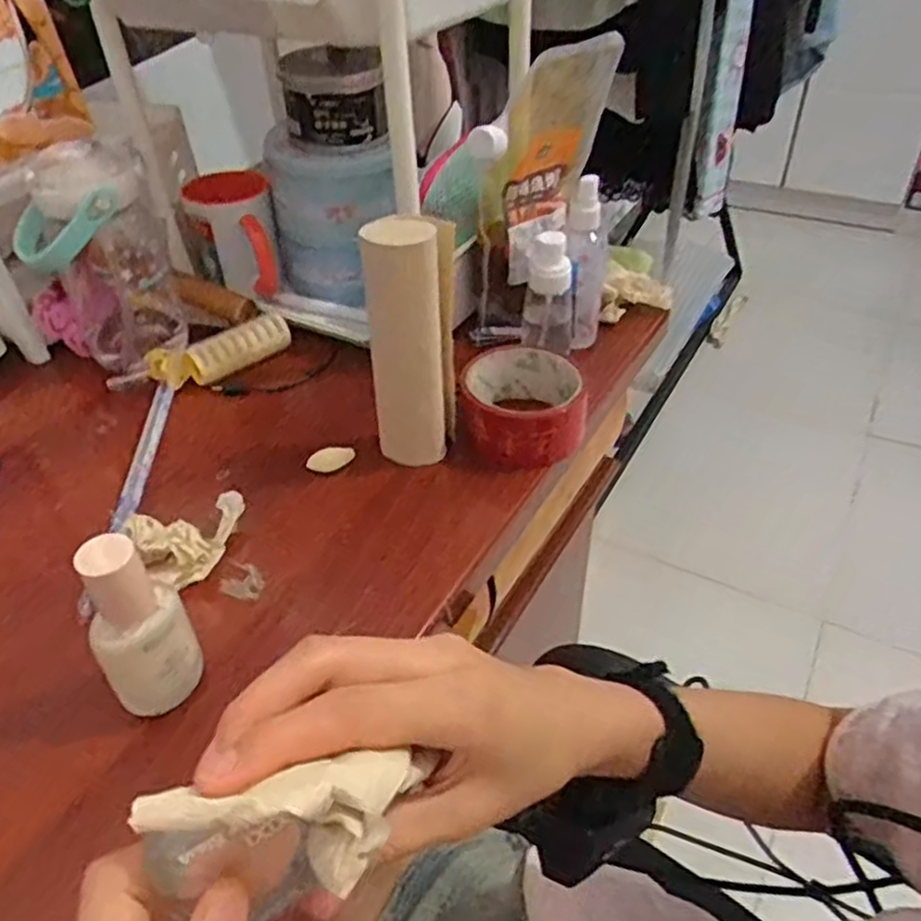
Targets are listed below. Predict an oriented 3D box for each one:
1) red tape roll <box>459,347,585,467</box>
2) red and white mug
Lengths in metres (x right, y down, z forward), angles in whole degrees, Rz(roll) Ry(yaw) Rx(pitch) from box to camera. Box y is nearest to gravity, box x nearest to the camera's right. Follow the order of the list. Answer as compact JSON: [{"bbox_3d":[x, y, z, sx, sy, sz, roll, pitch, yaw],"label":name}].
[{"bbox_3d":[0.045,-0.044,0.537,0.087,0.042,0.090,-1,41,1],"label":"red tape roll"},{"bbox_3d":[-0.209,-0.210,0.693,0.074,0.093,0.094,-17,43,-16],"label":"red and white mug"}]

